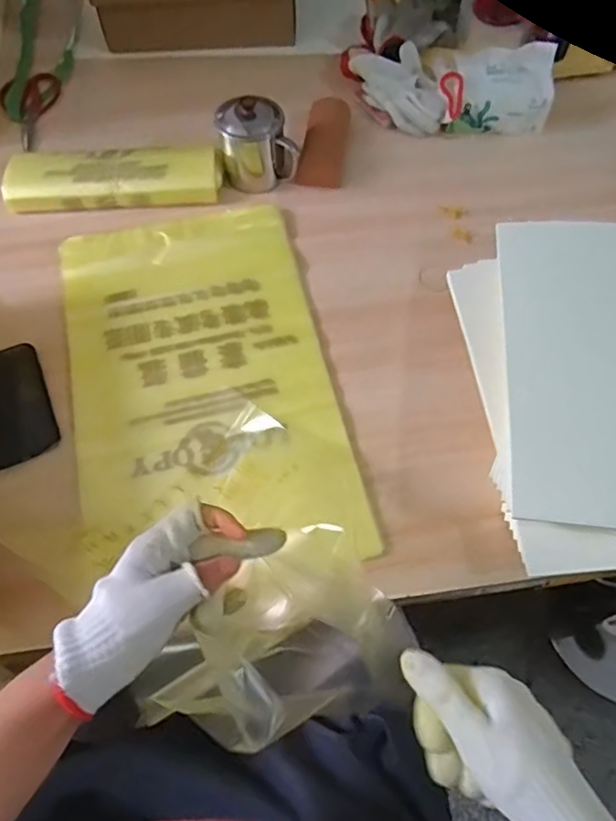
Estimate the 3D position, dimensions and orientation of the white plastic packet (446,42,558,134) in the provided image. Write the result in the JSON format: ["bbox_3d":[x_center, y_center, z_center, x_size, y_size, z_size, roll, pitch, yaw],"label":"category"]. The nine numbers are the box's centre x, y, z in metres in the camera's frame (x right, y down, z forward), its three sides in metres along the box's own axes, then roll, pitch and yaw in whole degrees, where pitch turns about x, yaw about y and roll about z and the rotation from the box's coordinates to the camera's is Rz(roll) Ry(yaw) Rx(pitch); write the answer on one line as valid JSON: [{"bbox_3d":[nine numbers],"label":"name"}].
[{"bbox_3d":[0.295,-0.486,0.888,0.148,0.103,0.076,-3,60,-3],"label":"white plastic packet"}]

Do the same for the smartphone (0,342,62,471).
[{"bbox_3d":[-0.338,-0.008,0.661,0.079,0.009,0.156,-22,63,-14],"label":"smartphone"}]

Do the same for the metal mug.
[{"bbox_3d":[-0.072,-0.377,0.821,0.098,0.098,0.078,-20,62,-13],"label":"metal mug"}]

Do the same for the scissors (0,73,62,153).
[{"bbox_3d":[-0.457,-0.489,0.946,0.095,0.013,0.201,-8,61,-4],"label":"scissors"}]

